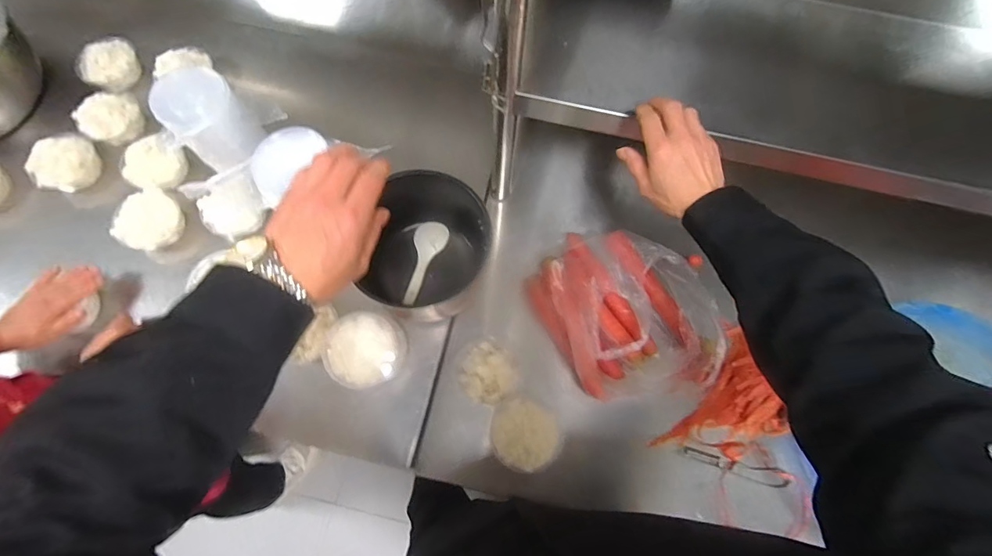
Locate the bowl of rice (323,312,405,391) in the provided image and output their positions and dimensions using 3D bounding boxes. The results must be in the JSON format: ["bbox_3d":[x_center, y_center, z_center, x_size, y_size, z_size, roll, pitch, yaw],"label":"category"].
[{"bbox_3d":[-0.205,0.114,0.703,0.109,0.067,0.114,0,72,-1],"label":"bowl of rice"}]

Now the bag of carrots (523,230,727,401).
[{"bbox_3d":[0.216,0.049,0.729,0.252,0.100,0.328,-26,74,-9],"label":"bag of carrots"}]

